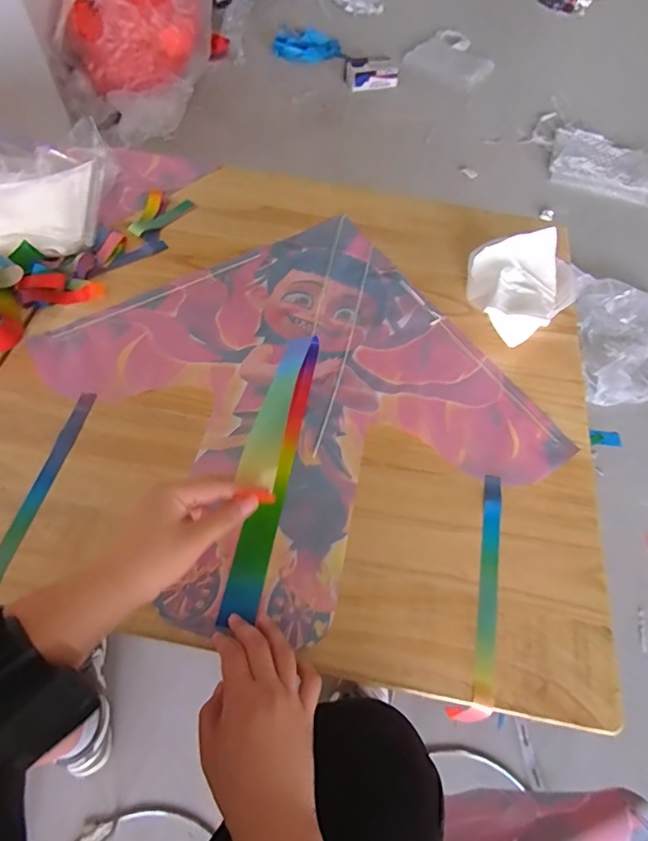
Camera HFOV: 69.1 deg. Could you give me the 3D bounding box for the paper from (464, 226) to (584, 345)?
[{"bbox_3d":[0.285,-0.204,0.700,0.182,0.062,0.153,-40,71,-22],"label":"paper"}]

